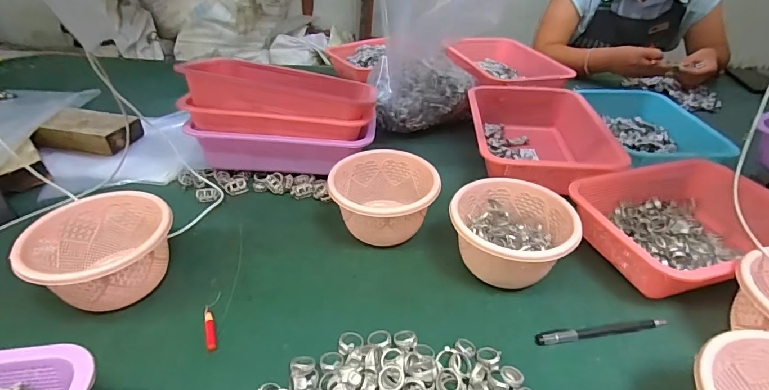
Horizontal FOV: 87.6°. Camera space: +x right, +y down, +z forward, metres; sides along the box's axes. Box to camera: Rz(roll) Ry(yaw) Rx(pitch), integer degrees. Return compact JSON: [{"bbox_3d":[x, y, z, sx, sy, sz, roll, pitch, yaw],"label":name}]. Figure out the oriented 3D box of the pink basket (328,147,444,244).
[{"bbox_3d":[0.002,0.007,0.564,0.141,0.079,0.134,0,37,0],"label":"pink basket"}]

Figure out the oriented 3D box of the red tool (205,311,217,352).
[{"bbox_3d":[-0.192,0.148,0.441,0.010,0.005,0.054,-14,39,-19],"label":"red tool"}]

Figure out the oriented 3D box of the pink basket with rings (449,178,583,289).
[{"bbox_3d":[0.157,0.050,0.509,0.142,0.081,0.130,7,37,9],"label":"pink basket with rings"}]

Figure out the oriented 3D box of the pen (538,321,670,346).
[{"bbox_3d":[0.238,0.149,0.442,0.148,0.008,0.015,-5,37,-7],"label":"pen"}]

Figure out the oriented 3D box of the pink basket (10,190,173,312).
[{"bbox_3d":[-0.325,0.070,0.472,0.133,0.085,0.139,0,37,0],"label":"pink basket"}]

